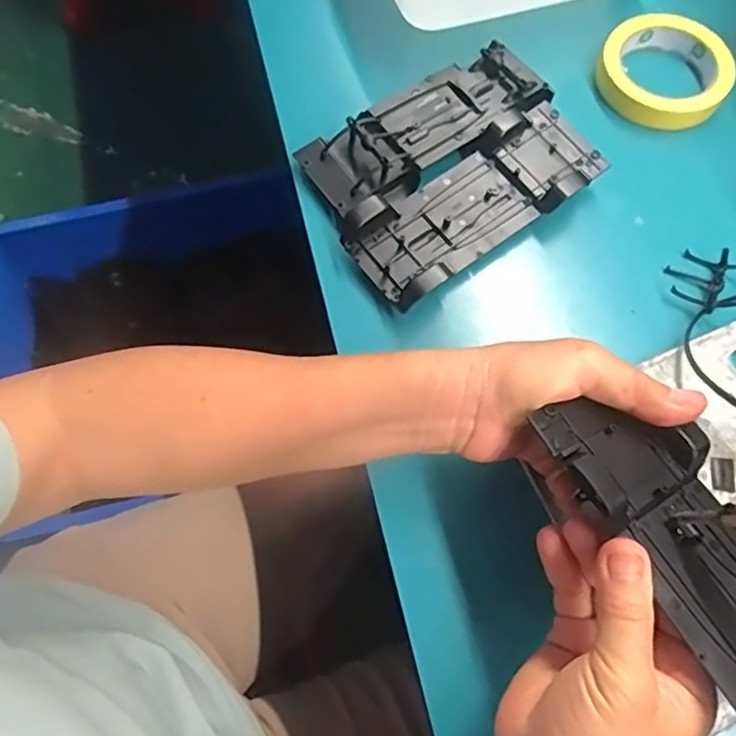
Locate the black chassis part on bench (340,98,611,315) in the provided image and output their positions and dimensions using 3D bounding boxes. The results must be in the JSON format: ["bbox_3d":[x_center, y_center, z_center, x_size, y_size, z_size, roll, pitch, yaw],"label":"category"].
[{"bbox_3d":[0.079,-0.122,0.433,0.195,0.027,0.076,-38,73,-13],"label":"black chassis part on bench"}]

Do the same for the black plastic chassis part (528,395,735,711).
[{"bbox_3d":[0.157,0.088,0.280,0.078,0.033,0.187,-34,73,-12],"label":"black plastic chassis part"}]

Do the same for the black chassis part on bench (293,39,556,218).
[{"bbox_3d":[0.048,-0.181,0.456,0.192,0.018,0.078,-32,72,-11],"label":"black chassis part on bench"}]

